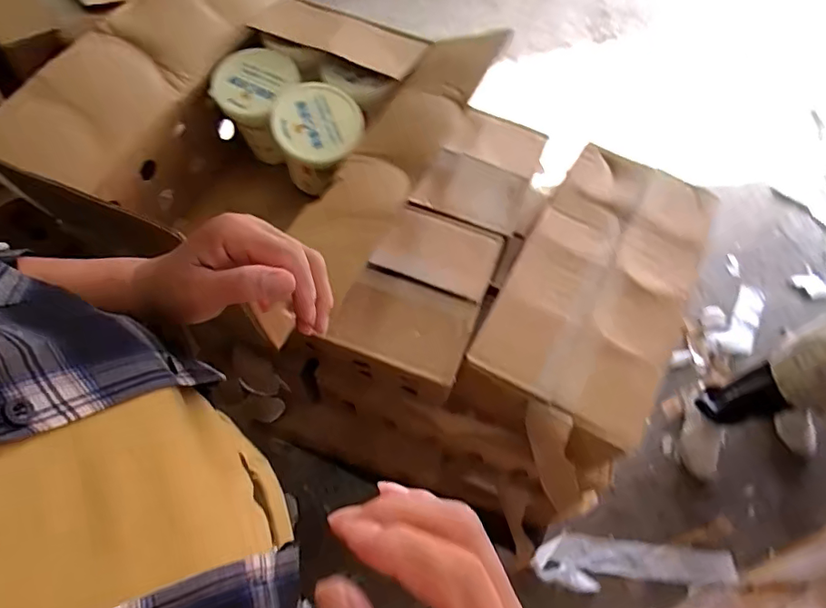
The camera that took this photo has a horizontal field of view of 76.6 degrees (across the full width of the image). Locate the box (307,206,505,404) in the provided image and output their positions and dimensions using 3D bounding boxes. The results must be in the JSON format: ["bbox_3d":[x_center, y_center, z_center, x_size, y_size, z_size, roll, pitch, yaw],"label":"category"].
[{"bbox_3d":[0.005,0.010,0.820,0.190,0.157,0.266,21,63,7],"label":"box"}]

